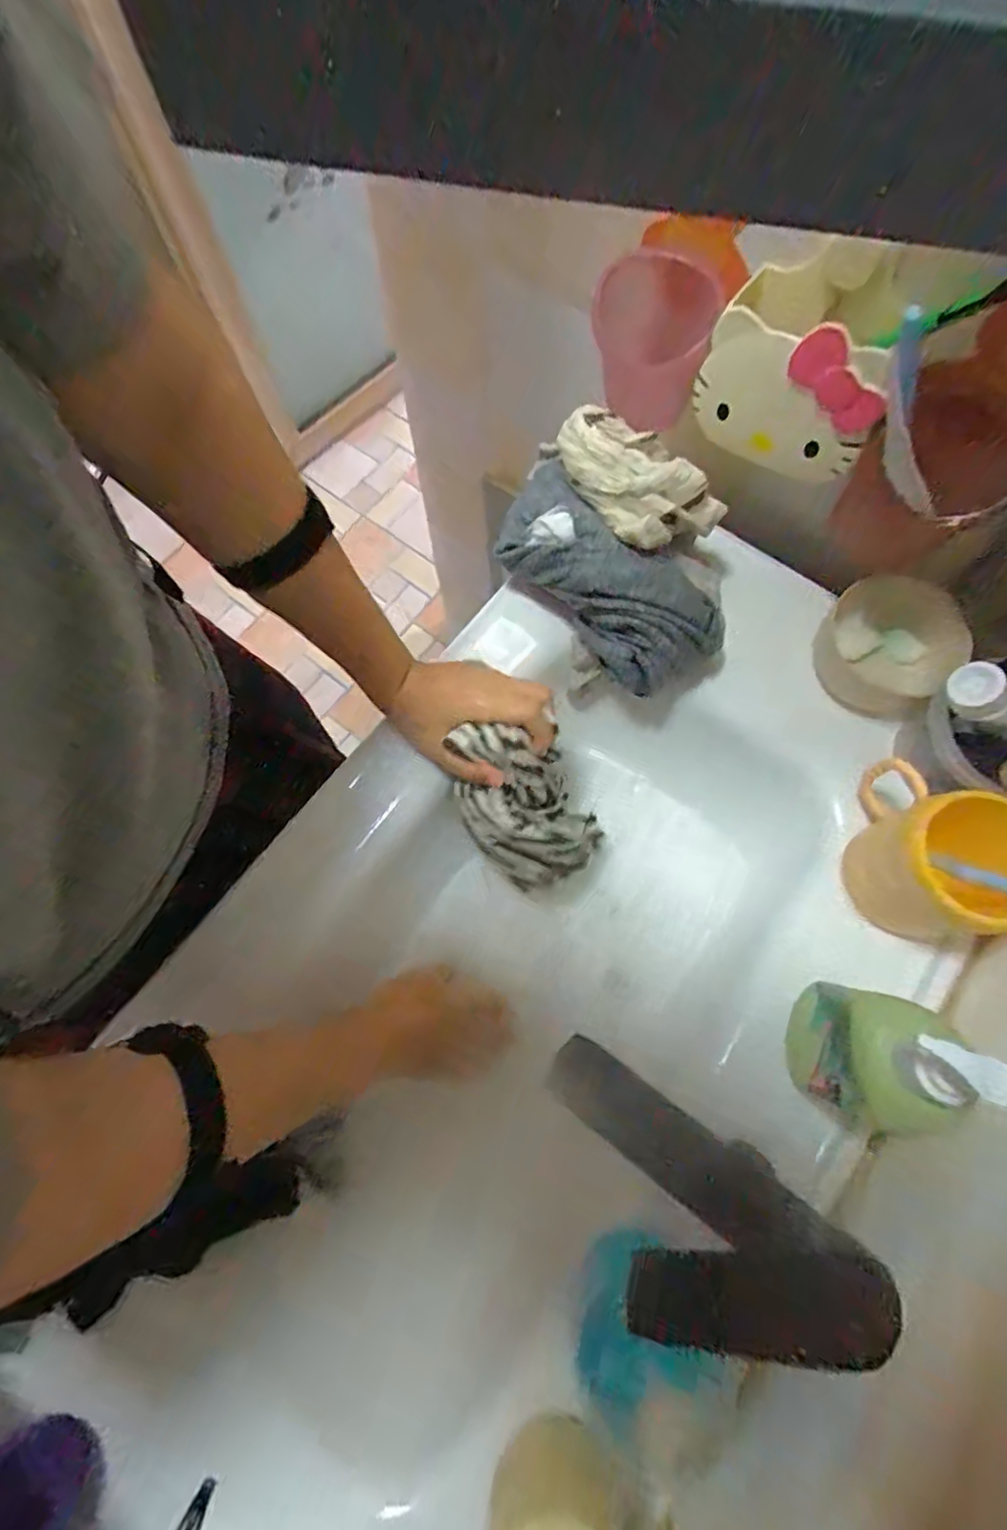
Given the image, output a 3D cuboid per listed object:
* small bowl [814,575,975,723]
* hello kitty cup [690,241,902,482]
[{"bbox_3d":[0.323,-0.102,0.511,0.114,0.047,0.103,-43,76,-13],"label":"small bowl"},{"bbox_3d":[0.205,-0.270,0.413,0.122,0.107,0.091,36,75,12],"label":"hello kitty cup"}]

